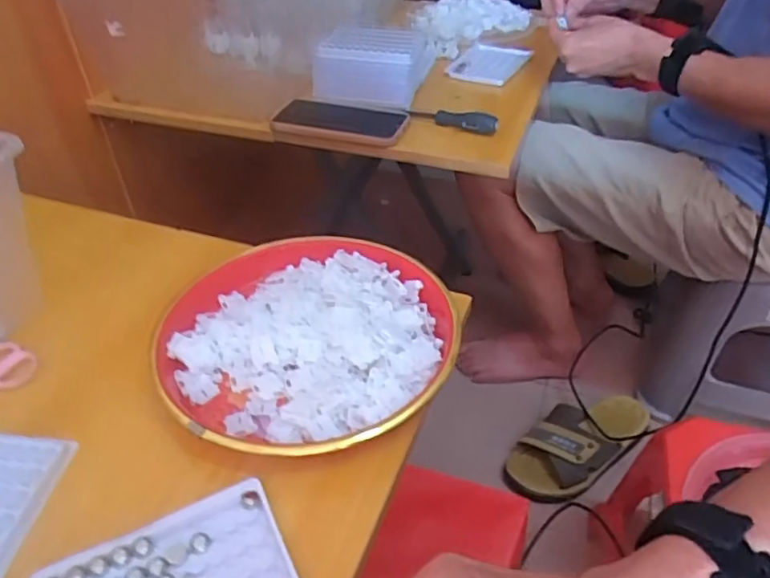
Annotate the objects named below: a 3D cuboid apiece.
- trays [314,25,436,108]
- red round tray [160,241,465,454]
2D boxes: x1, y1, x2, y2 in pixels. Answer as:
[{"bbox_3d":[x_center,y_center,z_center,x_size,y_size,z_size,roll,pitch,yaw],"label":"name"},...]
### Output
[{"bbox_3d":[-0.017,-0.292,0.781,0.141,0.069,0.088,4,41,6],"label":"trays"},{"bbox_3d":[-0.061,0.036,0.452,0.213,0.029,0.214,-1,40,1],"label":"red round tray"}]

